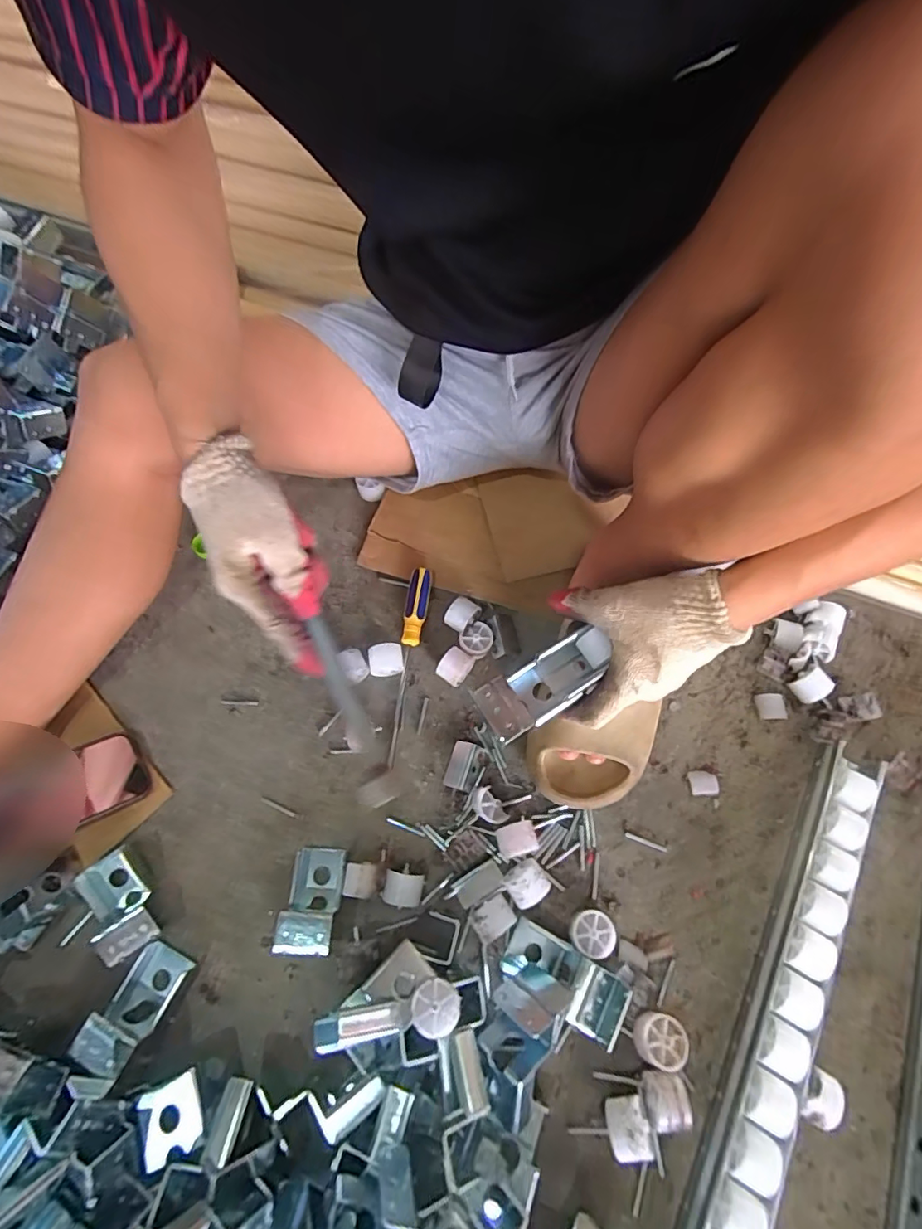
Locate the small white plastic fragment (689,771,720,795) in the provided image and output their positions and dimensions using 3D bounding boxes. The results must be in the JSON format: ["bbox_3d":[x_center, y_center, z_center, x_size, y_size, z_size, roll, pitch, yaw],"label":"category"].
[{"bbox_3d":[0.233,0.162,0.501,0.025,0.006,0.022,-2,67,1],"label":"small white plastic fragment"}]

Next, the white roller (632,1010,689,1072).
[{"bbox_3d":[0.158,0.336,0.414,0.037,0.030,0.033,14,68,7],"label":"white roller"}]

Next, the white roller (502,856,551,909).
[{"bbox_3d":[0.058,0.237,0.456,0.034,0.036,0.034,-33,70,-12],"label":"white roller"}]

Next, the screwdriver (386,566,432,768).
[{"bbox_3d":[-0.058,0.047,0.540,0.027,0.023,0.208,6,67,4],"label":"screwdriver"}]

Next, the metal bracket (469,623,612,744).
[{"bbox_3d":[0.061,0.055,0.402,0.104,0.055,0.048,-30,69,-23],"label":"metal bracket"}]

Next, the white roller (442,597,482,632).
[{"bbox_3d":[0.001,0.003,0.554,0.028,0.028,0.035,33,72,14],"label":"white roller"}]

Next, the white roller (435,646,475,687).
[{"bbox_3d":[-0.005,0.056,0.540,0.028,0.032,0.034,31,71,13],"label":"white roller"}]

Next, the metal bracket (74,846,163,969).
[{"bbox_3d":[-0.300,0.251,0.452,0.050,0.030,0.085,-33,70,-12],"label":"metal bracket"}]

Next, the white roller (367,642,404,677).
[{"bbox_3d":[-0.078,0.047,0.542,0.033,0.023,0.031,-7,67,-2],"label":"white roller"}]

